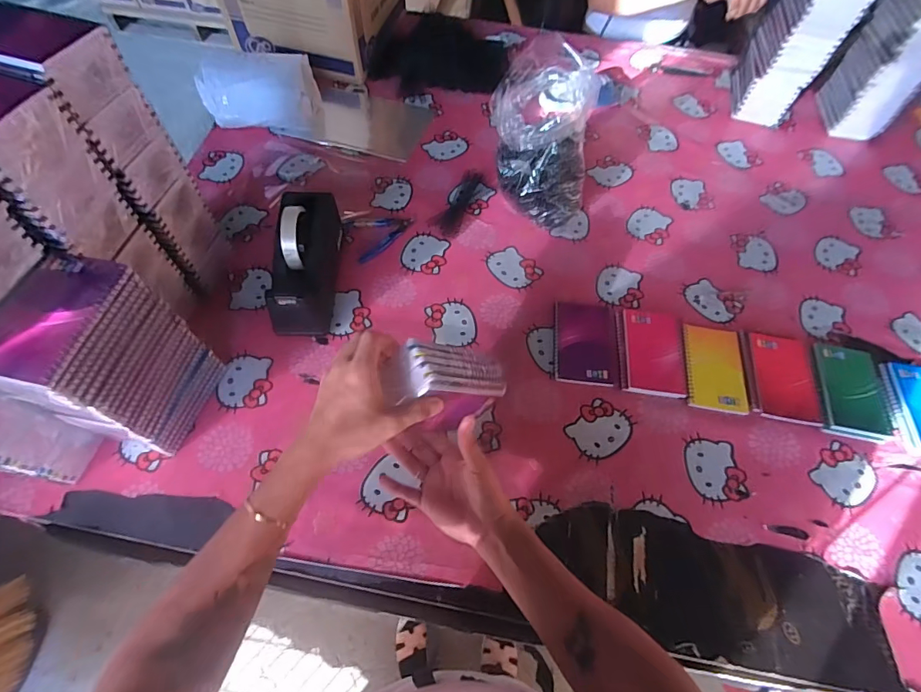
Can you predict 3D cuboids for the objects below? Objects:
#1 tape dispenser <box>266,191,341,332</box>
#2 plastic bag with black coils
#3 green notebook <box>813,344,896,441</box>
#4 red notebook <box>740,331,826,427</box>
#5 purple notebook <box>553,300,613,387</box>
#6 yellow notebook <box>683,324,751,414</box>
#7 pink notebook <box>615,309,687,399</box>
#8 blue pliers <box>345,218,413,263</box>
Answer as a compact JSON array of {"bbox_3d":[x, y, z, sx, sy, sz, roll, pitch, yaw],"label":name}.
[{"bbox_3d":[-0.221,-0.129,0.658,0.075,0.111,0.217,2,61,-2],"label":"tape dispenser"},{"bbox_3d":[0.126,-0.317,0.724,0.161,0.209,0.160,3,61,-1],"label":"plastic bag with black coils"},{"bbox_3d":[0.553,0.061,0.644,0.096,0.017,0.141,10,61,3],"label":"green notebook"},{"bbox_3d":[0.457,0.042,0.646,0.096,0.018,0.141,5,56,4],"label":"red notebook"},{"bbox_3d":[0.181,-0.008,0.668,0.082,0.014,0.132,6,61,0],"label":"purple notebook"},{"bbox_3d":[0.365,0.030,0.649,0.082,0.012,0.131,9,66,0],"label":"yellow notebook"},{"bbox_3d":[0.275,0.006,0.658,0.092,0.014,0.133,6,61,0],"label":"pink notebook"},{"bbox_3d":[-0.130,-0.191,0.759,0.105,0.007,0.088,-21,64,-14],"label":"blue pliers"}]

